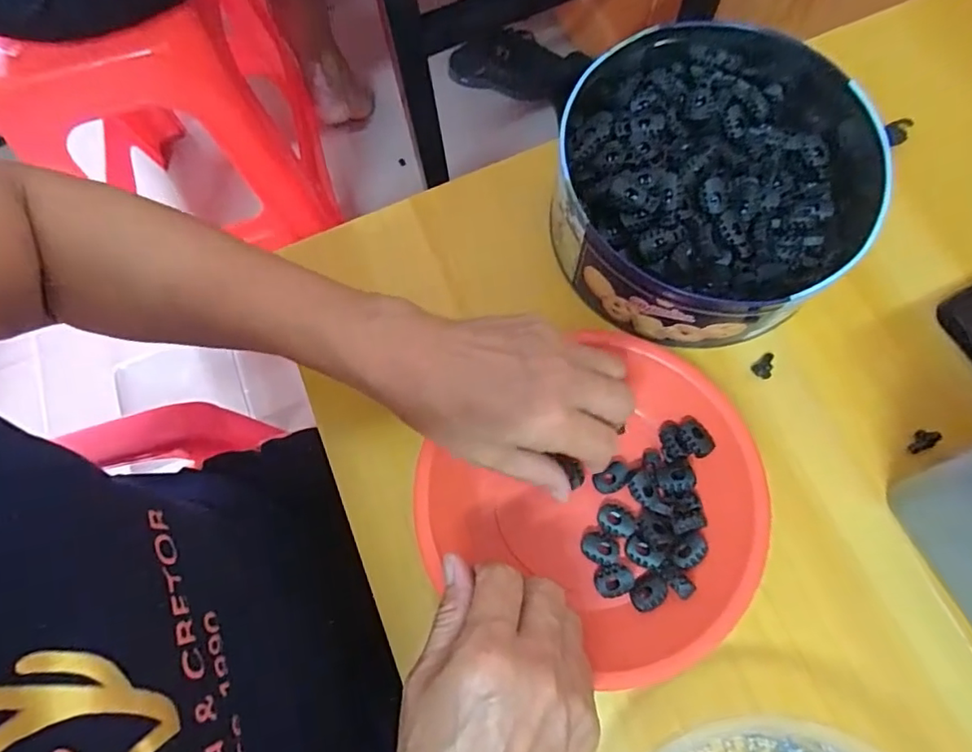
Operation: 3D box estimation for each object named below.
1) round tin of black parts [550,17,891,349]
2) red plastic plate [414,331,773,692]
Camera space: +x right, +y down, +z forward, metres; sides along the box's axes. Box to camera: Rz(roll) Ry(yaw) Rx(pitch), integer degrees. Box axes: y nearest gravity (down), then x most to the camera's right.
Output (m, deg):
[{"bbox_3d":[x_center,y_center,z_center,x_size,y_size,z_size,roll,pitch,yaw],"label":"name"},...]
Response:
[{"bbox_3d":[0.142,-0.131,0.364,0.215,0.068,0.200,-44,75,-10],"label":"round tin of black parts"},{"bbox_3d":[0.070,0.078,0.328,0.185,0.033,0.168,-38,76,-9],"label":"red plastic plate"}]

